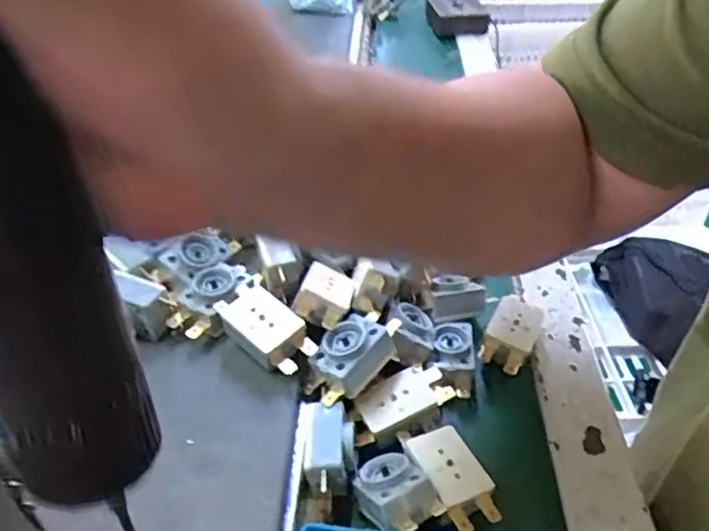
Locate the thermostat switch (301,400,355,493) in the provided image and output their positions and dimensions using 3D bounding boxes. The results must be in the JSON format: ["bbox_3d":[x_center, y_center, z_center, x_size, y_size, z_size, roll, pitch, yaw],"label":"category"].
[{"bbox_3d":[-0.012,0.087,0.294,0.024,0.023,0.044,-3,39,-4],"label":"thermostat switch"}]

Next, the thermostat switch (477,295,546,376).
[{"bbox_3d":[0.091,0.039,0.356,0.026,0.018,0.045,20,43,24],"label":"thermostat switch"}]

